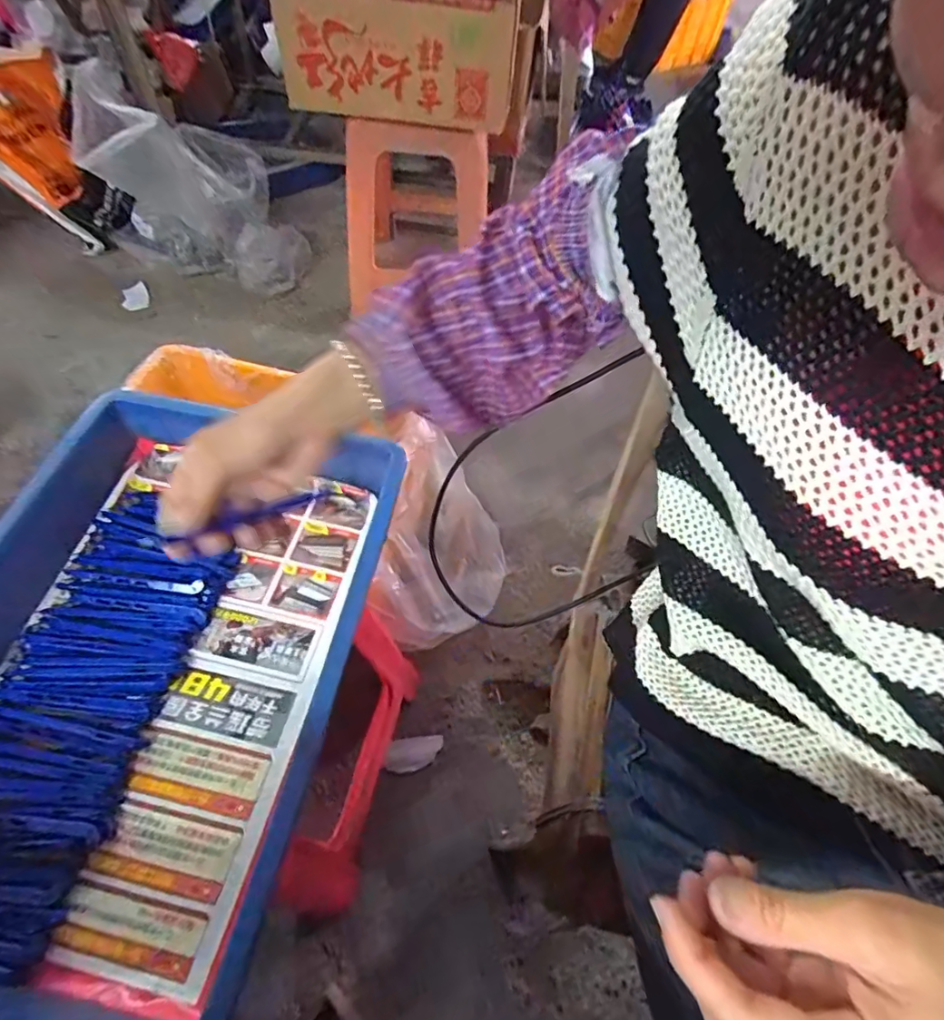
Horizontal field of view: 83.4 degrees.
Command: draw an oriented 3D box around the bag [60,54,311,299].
[{"bbox_3d":[-0.642,-0.759,1.228,0.406,0.395,0.333,-12,59,-12],"label":"bag"}]

